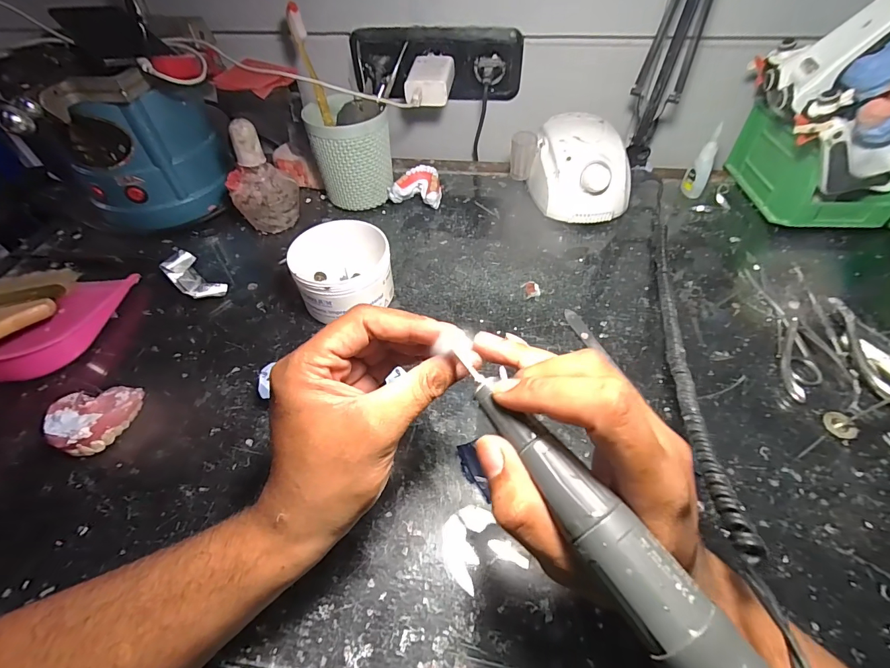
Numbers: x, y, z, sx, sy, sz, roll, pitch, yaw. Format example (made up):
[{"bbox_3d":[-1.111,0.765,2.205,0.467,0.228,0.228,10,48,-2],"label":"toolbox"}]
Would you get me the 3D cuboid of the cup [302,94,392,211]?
[{"bbox_3d":[-0.114,-0.219,0.500,0.090,0.111,0.086,-1,50,1],"label":"cup"}]

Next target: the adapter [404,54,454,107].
[{"bbox_3d":[-0.018,-0.316,0.500,0.052,0.034,0.075,4,50,5],"label":"adapter"}]

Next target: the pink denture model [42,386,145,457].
[{"bbox_3d":[-0.280,0.067,0.318,0.058,0.028,0.053,-8,50,-5],"label":"pink denture model"}]

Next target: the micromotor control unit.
[{"bbox_3d":[0.158,-0.200,0.494,0.095,0.080,0.135,-11,51,-7],"label":"micromotor control unit"}]

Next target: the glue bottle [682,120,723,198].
[{"bbox_3d":[0.317,-0.208,0.493,0.027,0.082,0.017,25,55,21],"label":"glue bottle"}]

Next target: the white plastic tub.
[{"bbox_3d":[-0.096,-0.057,0.390,0.085,0.068,0.083,-1,50,1],"label":"white plastic tub"}]

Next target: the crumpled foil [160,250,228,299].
[{"bbox_3d":[-0.262,-0.057,0.421,0.071,0.028,0.034,33,58,26],"label":"crumpled foil"}]

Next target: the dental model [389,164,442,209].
[{"bbox_3d":[-0.034,-0.188,0.521,0.064,0.035,0.050,13,52,12],"label":"dental model"}]

